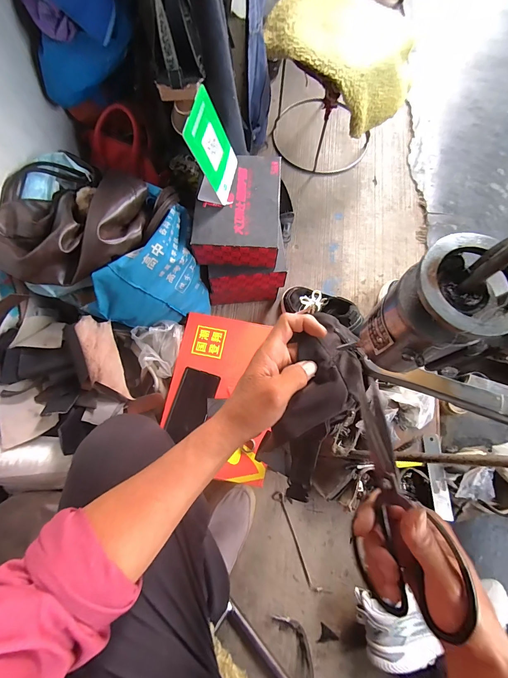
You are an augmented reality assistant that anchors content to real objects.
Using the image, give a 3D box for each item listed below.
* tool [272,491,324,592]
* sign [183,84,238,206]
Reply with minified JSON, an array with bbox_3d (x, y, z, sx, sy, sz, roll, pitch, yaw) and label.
[{"bbox_3d":[0.092,0.441,0.694,0.023,0.009,0.214,-23,76,-6],"label":"tool"},{"bbox_3d":[-0.074,-0.347,0.591,0.068,0.154,0.114,5,74,1],"label":"sign"}]

